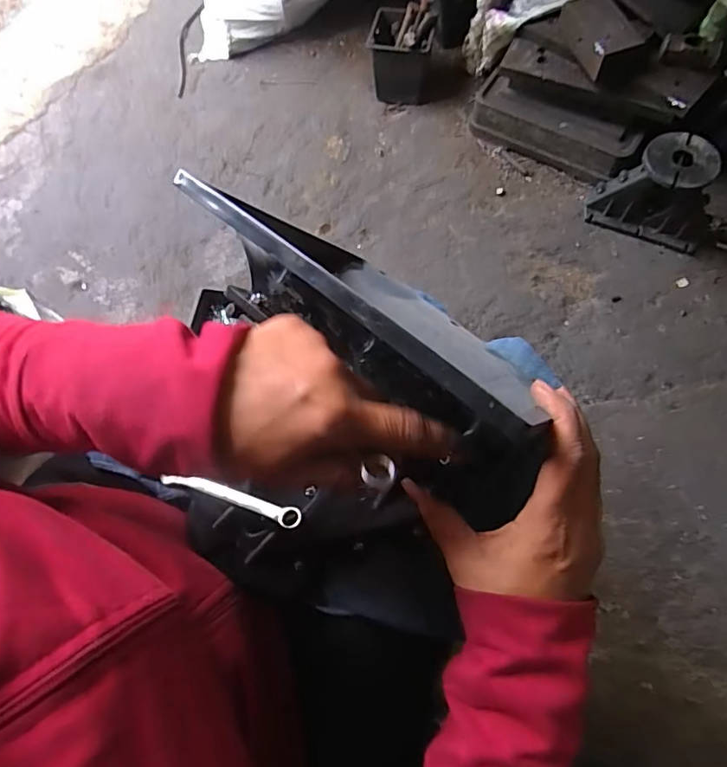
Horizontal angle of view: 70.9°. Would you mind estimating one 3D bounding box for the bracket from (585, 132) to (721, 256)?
[{"bbox_3d":[0.532,-0.347,0.918,0.204,0.155,0.111,18,71,9],"label":"bracket"}]

